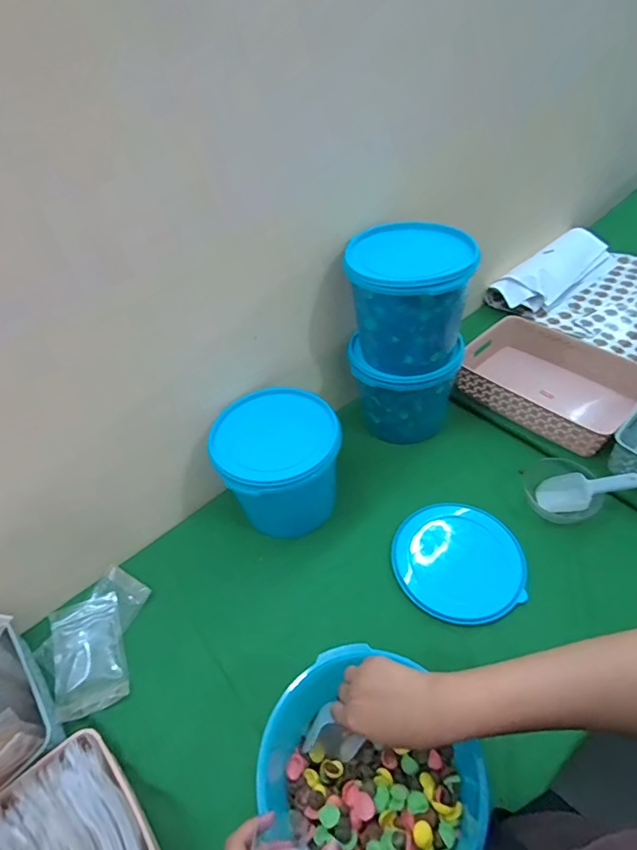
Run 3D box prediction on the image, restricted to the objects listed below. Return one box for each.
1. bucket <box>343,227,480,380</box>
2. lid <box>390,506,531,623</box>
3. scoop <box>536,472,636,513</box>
[{"bbox_3d":[0.155,-0.201,0.763,0.160,0.190,0.165,-4,46,4],"label":"bucket"},{"bbox_3d":[0.225,0.216,0.740,0.192,0.028,0.193,-4,46,4],"label":"lid"},{"bbox_3d":[0.437,0.105,0.753,0.149,0.047,0.040,-21,40,28],"label":"scoop"}]

